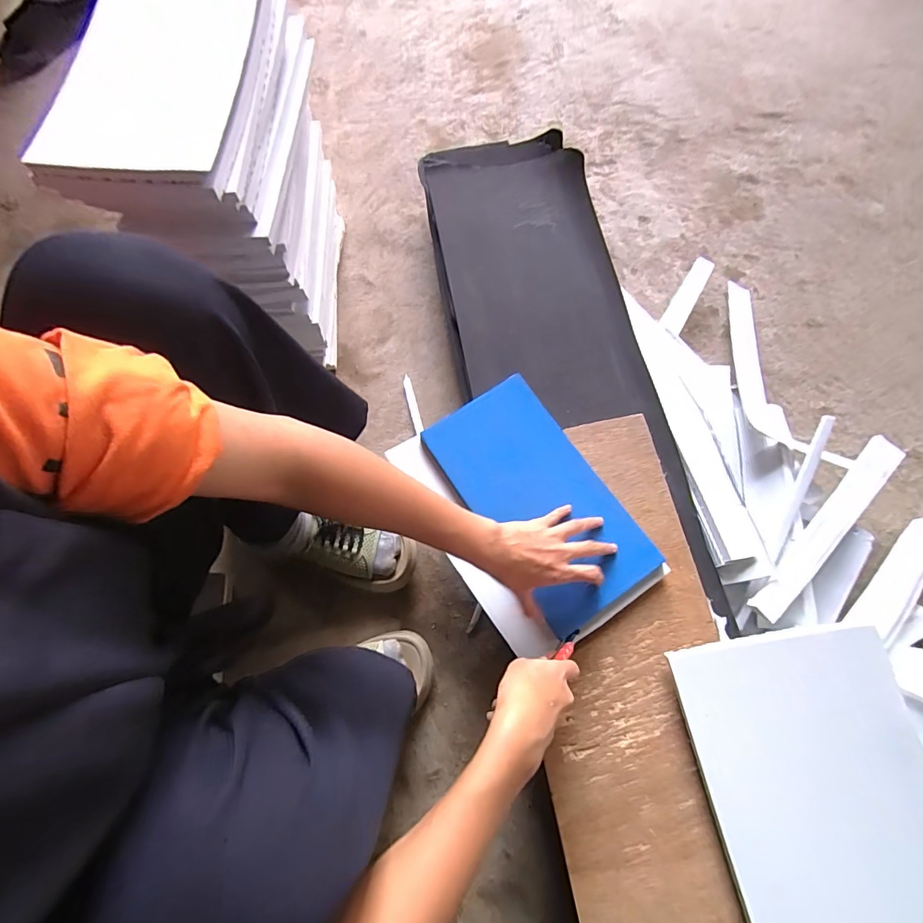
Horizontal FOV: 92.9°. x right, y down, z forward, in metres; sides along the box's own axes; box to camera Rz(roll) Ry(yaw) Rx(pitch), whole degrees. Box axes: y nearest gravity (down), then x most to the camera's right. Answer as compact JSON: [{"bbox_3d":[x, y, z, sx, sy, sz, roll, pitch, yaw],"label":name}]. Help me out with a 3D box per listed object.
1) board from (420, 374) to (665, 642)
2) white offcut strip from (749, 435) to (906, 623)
[{"bbox_3d":[0.091,0.041,0.515,0.147,0.023,0.279,-33,74,-8],"label":"board"},{"bbox_3d":[0.447,0.078,0.533,0.034,0.013,0.281,43,79,14],"label":"white offcut strip"}]

